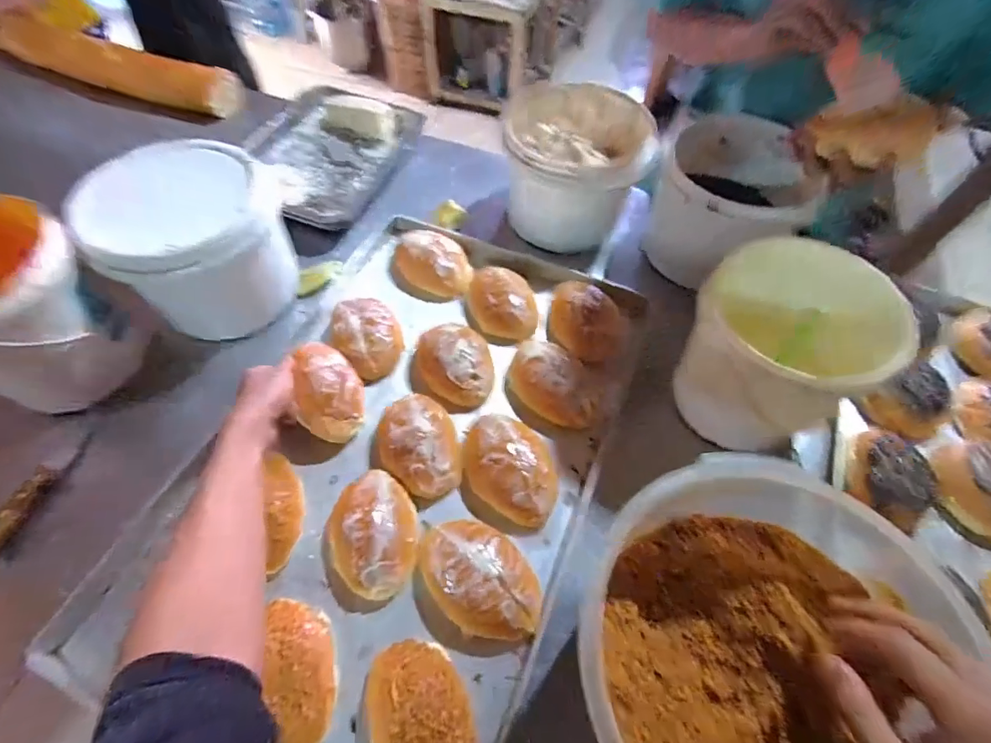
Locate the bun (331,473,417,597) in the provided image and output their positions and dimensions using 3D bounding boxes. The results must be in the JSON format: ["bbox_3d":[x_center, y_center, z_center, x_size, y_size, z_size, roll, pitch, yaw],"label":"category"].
[{"bbox_3d":[-0.134,0.174,0.522,0.094,0.047,0.135,-7,58,-8],"label":"bun"}]

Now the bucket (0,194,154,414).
[{"bbox_3d":[-0.586,-0.080,0.571,0.205,0.158,0.184,23,59,11],"label":"bucket"}]

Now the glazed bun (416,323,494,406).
[{"bbox_3d":[-0.054,-0.009,0.639,0.105,0.057,0.099,2,57,-2],"label":"glazed bun"}]

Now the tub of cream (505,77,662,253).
[{"bbox_3d":[0.125,-0.323,0.776,0.208,0.162,0.226,12,57,4],"label":"tub of cream"}]

